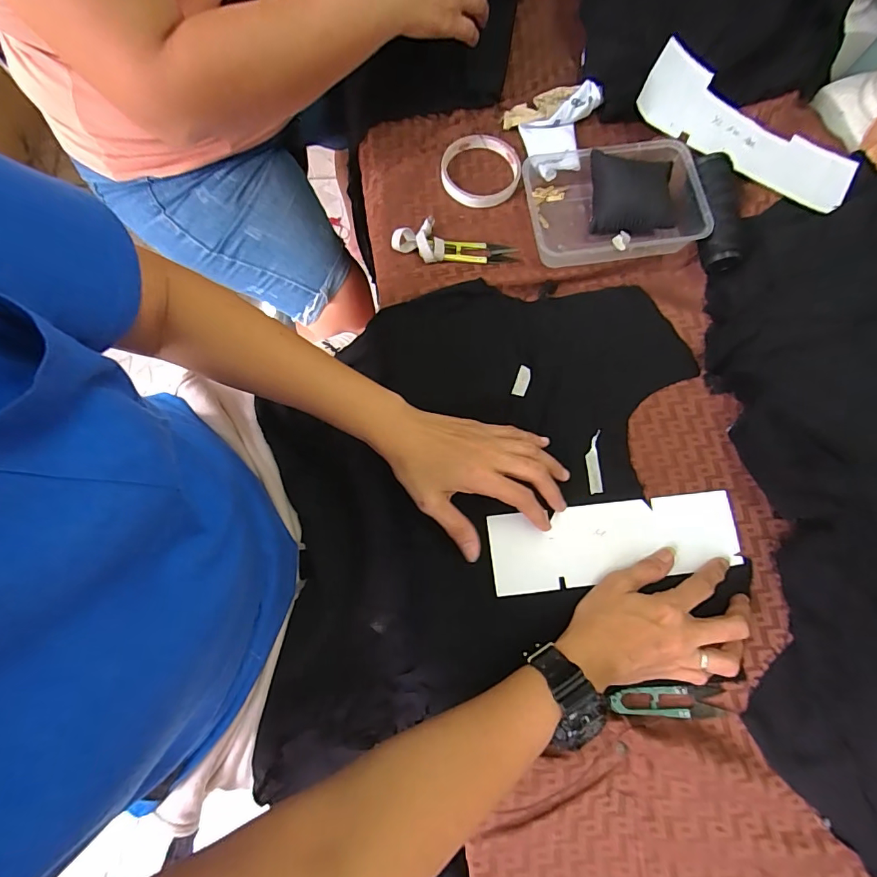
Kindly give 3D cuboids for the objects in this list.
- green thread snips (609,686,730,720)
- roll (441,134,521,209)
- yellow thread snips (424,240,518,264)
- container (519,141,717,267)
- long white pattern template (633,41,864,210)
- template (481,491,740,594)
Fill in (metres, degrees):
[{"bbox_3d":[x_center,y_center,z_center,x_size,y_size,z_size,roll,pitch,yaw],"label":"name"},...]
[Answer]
[{"bbox_3d":[0.197,0.228,0.382,0.101,0.010,0.024,1,78,-1],"label":"green thread snips"},{"bbox_3d":[0.045,-0.290,0.475,0.083,0.011,0.088,0,78,-1],"label":"roll"},{"bbox_3d":[0.035,-0.193,0.455,0.089,0.009,0.023,1,78,-1],"label":"yellow thread snips"},{"bbox_3d":[0.180,-0.242,0.460,0.173,0.040,0.126,-4,78,-2],"label":"container"},{"bbox_3d":[0.328,-0.323,0.469,0.241,0.035,0.088,24,78,4],"label":"long white pattern template"},{"bbox_3d":[0.163,0.095,0.411,0.227,0.005,0.071,-8,78,-3],"label":"template"}]

